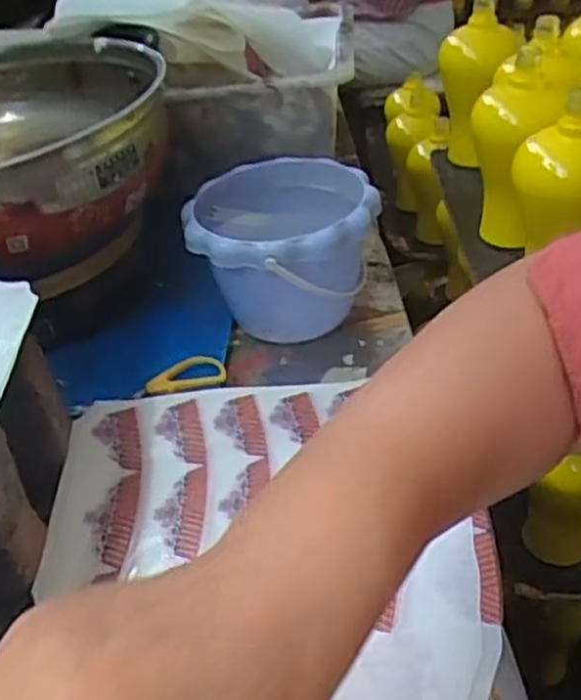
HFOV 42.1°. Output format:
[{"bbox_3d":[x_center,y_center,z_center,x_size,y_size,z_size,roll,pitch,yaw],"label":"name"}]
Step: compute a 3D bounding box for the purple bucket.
[{"bbox_3d":[-0.006,-0.076,0.646,0.147,0.119,0.153,-3,37,2],"label":"purple bucket"}]

